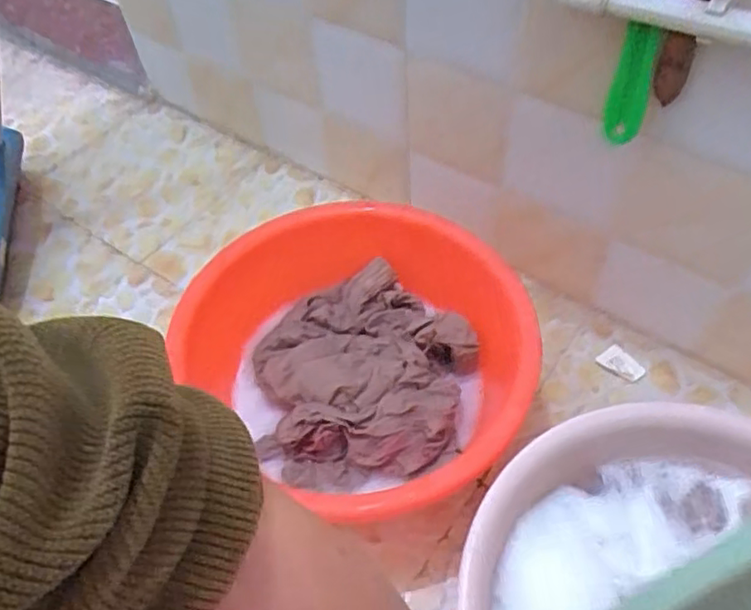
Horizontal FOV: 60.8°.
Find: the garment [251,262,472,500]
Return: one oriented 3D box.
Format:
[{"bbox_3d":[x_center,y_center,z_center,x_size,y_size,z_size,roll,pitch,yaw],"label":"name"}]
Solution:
[{"bbox_3d":[-0.012,0.084,0.791,0.260,0.074,0.267,-2,53,2],"label":"garment"}]

